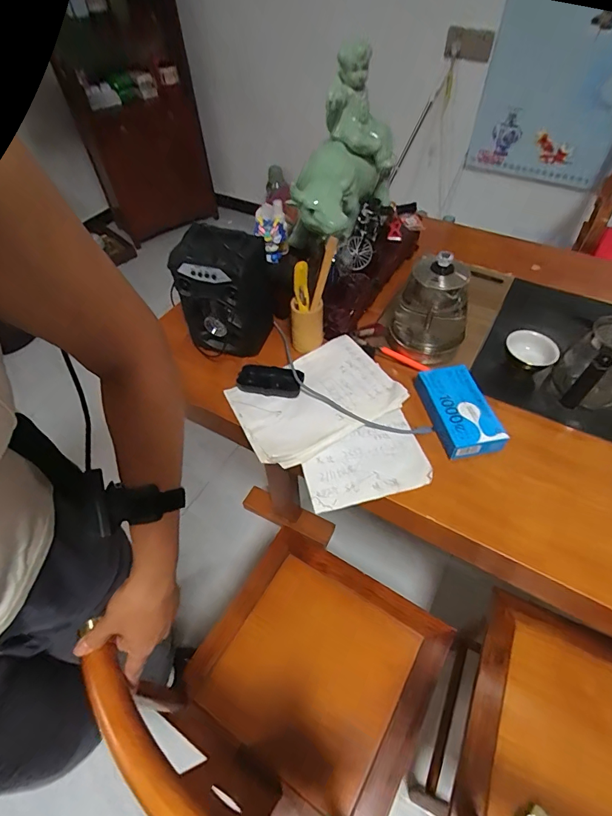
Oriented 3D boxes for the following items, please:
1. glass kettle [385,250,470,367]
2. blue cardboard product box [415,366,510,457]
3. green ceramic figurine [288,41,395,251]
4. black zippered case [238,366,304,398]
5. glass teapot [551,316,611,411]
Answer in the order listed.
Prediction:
[{"bbox_3d":[0.221,-0.181,0.729,0.132,0.145,0.116,20,54,16],"label":"glass kettle"},{"bbox_3d":[0.246,0.001,0.670,0.097,0.037,0.163,-7,51,-4],"label":"blue cardboard product box"},{"bbox_3d":[0.062,-0.426,0.686,0.098,0.216,0.234,23,55,18],"label":"green ceramic figurine"},{"bbox_3d":[-0.063,-0.046,0.714,0.112,0.024,0.050,11,52,10],"label":"black zippered case"},{"bbox_3d":[0.471,-0.062,0.668,0.113,0.132,0.155,35,60,26],"label":"glass teapot"}]

